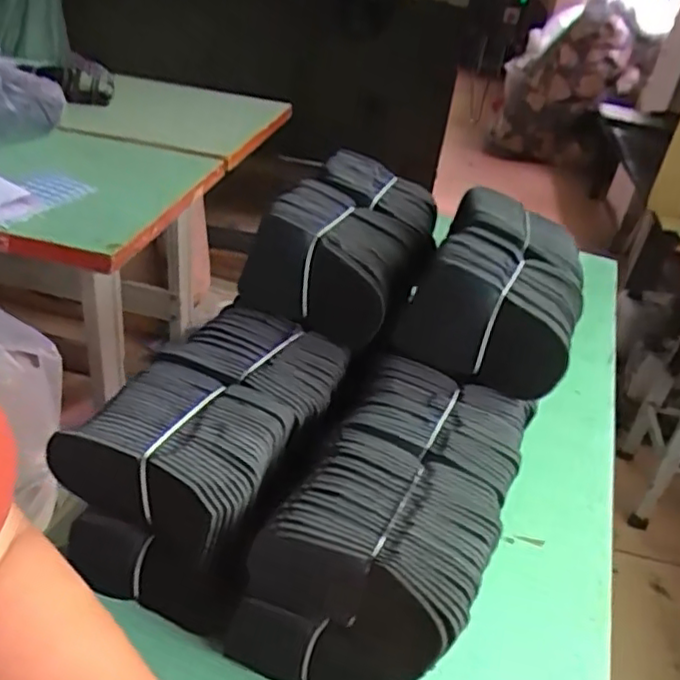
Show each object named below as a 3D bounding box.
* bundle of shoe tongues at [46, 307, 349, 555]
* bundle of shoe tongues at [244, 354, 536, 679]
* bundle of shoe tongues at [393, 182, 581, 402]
[{"bbox_3d":[-0.102,0.068,0.563,0.148,0.075,0.239,20,36,17],"label":"bundle of shoe tongues"},{"bbox_3d":[0.055,0.125,0.531,0.155,0.092,0.245,21,36,18],"label":"bundle of shoe tongues"},{"bbox_3d":[0.166,-0.054,0.658,0.154,0.112,0.213,18,35,17],"label":"bundle of shoe tongues"}]

